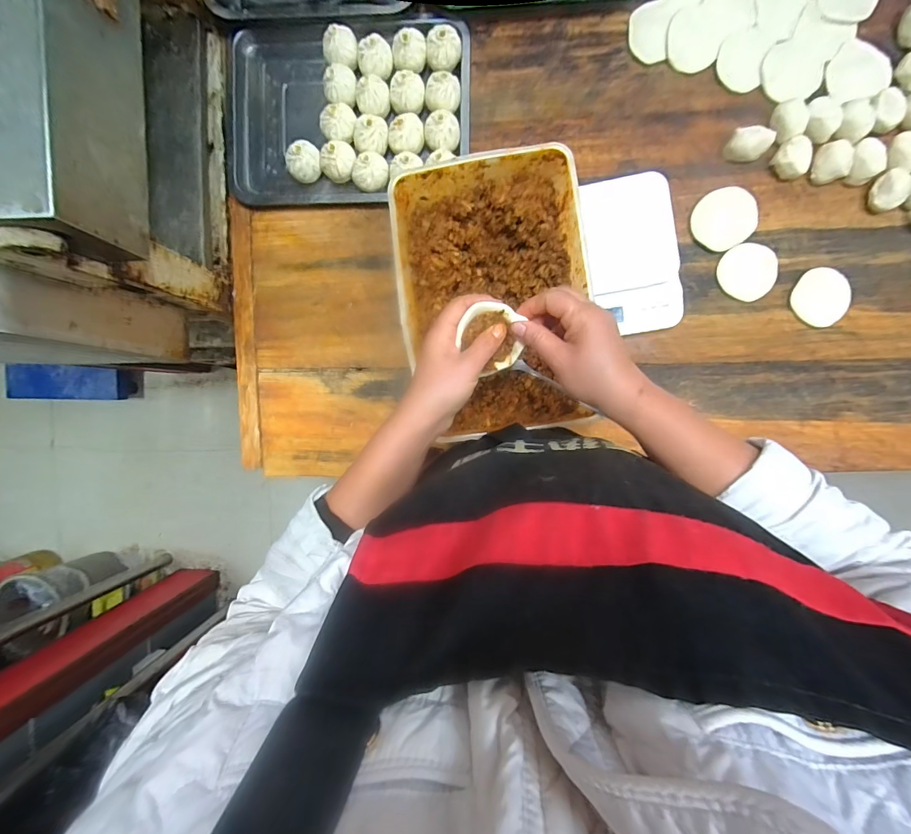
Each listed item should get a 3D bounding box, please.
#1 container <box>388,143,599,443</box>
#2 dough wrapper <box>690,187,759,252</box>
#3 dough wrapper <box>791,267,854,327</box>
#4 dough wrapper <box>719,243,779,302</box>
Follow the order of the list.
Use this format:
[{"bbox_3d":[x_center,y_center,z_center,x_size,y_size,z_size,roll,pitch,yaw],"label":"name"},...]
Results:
[{"bbox_3d":[0.048,-0.144,0.526,0.215,0.104,0.320,-6,93,3],"label":"container"},{"bbox_3d":[0.360,-0.265,0.548,0.079,0.011,0.076,0,93,3],"label":"dough wrapper"},{"bbox_3d":[0.493,-0.161,0.551,0.067,0.006,0.073,0,91,12],"label":"dough wrapper"},{"bbox_3d":[0.395,-0.197,0.554,0.074,0.011,0.071,0,93,3],"label":"dough wrapper"}]

